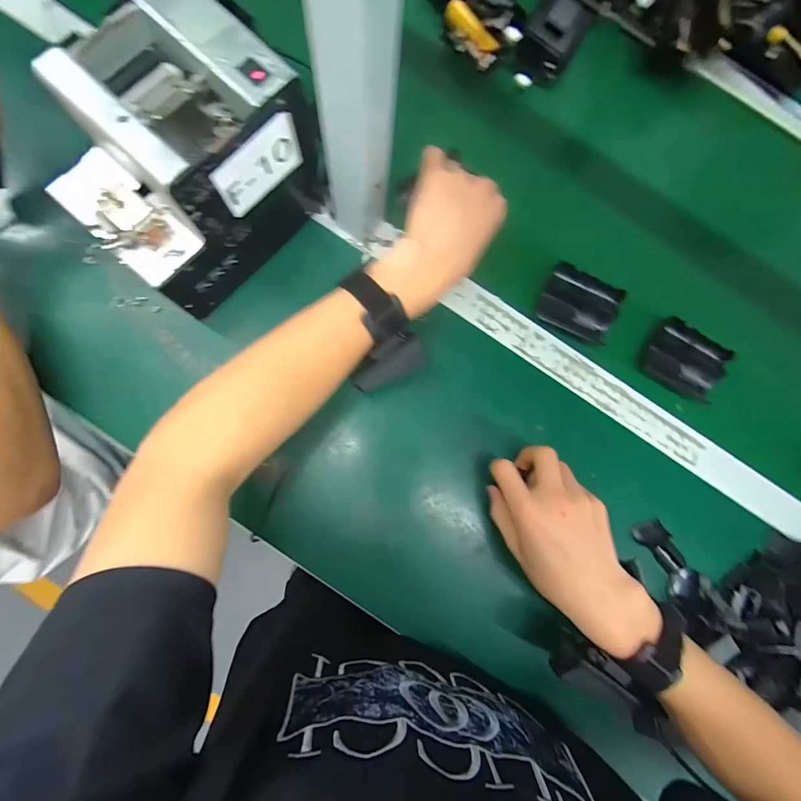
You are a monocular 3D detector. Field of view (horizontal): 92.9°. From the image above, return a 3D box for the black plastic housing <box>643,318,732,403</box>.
[{"bbox_3d":[0.306,-0.045,0.412,0.082,0.023,0.064,31,81,0],"label":"black plastic housing"}]

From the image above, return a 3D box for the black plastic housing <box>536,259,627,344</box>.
[{"bbox_3d":[0.195,-0.105,0.413,0.075,0.019,0.067,26,81,-1],"label":"black plastic housing"}]

